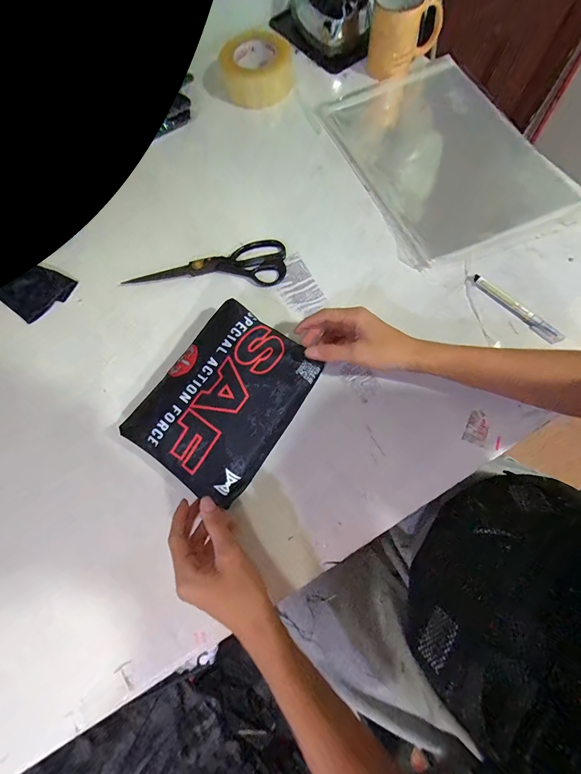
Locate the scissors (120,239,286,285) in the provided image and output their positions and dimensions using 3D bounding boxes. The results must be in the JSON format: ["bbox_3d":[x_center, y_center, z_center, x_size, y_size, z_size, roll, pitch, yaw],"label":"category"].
[{"bbox_3d":[-0.126,-0.184,0.501,0.237,0.014,0.070,-4,73,1],"label":"scissors"}]

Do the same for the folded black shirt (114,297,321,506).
[{"bbox_3d":[-0.076,0.011,0.388,0.155,0.029,0.205,34,77,12],"label":"folded black shirt"}]

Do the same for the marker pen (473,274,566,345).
[{"bbox_3d":[0.308,-0.107,0.451,0.014,0.015,0.137,-42,76,-10],"label":"marker pen"}]

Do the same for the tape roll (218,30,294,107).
[{"bbox_3d":[-0.058,-0.574,0.596,0.123,0.057,0.125,-1,73,2],"label":"tape roll"}]

